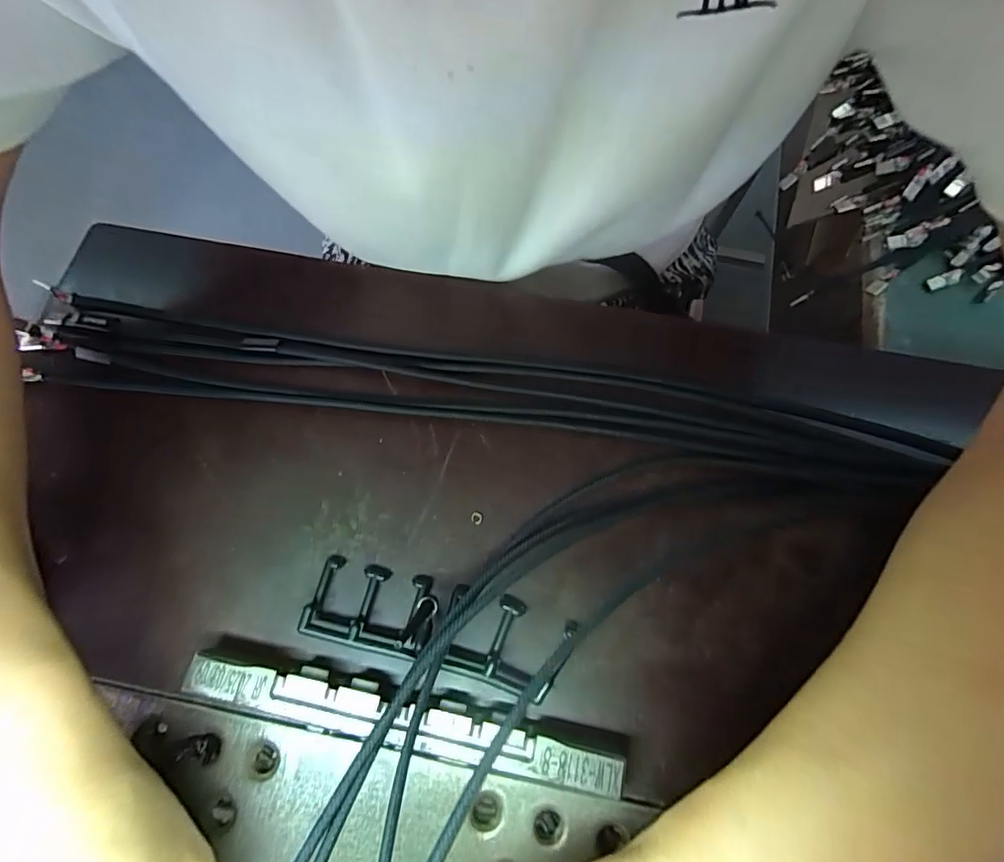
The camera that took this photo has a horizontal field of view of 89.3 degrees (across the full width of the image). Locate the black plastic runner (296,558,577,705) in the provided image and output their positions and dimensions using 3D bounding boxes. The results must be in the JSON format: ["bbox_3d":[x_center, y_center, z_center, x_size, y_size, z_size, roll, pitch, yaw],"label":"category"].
[{"bbox_3d":[-0.027,0.085,0.222,0.114,0.016,0.035,15,73,5],"label":"black plastic runner"}]

